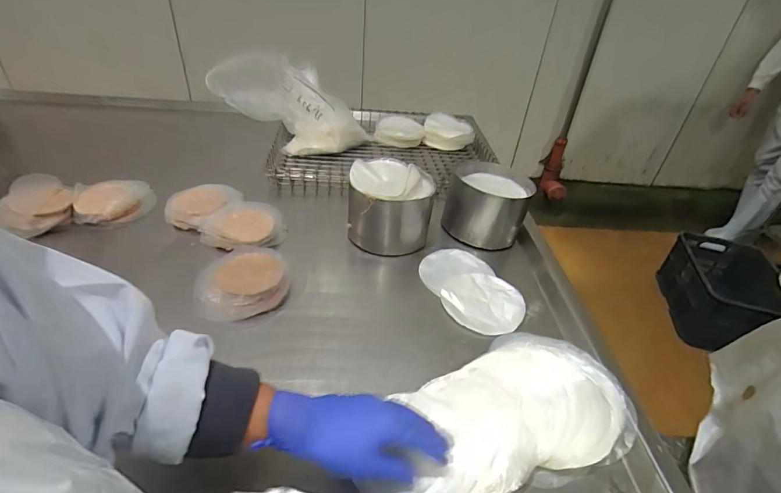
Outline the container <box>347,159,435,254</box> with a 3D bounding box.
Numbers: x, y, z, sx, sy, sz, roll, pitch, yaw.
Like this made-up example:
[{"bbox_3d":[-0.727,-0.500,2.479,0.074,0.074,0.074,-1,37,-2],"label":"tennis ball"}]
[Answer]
[{"bbox_3d":[0.000,-0.075,0.702,0.137,0.123,0.137,2,37,-2],"label":"container"}]

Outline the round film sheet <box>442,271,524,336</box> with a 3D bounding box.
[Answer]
[{"bbox_3d":[0.143,0.082,0.610,0.117,0.007,0.121,2,37,-2],"label":"round film sheet"}]

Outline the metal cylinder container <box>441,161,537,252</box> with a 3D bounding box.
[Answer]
[{"bbox_3d":[0.182,-0.080,0.765,0.145,0.100,0.152,14,38,14],"label":"metal cylinder container"}]

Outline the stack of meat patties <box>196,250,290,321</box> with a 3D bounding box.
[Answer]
[{"bbox_3d":[-0.213,0.050,0.585,0.125,0.028,0.128,-7,38,-14],"label":"stack of meat patties"}]

